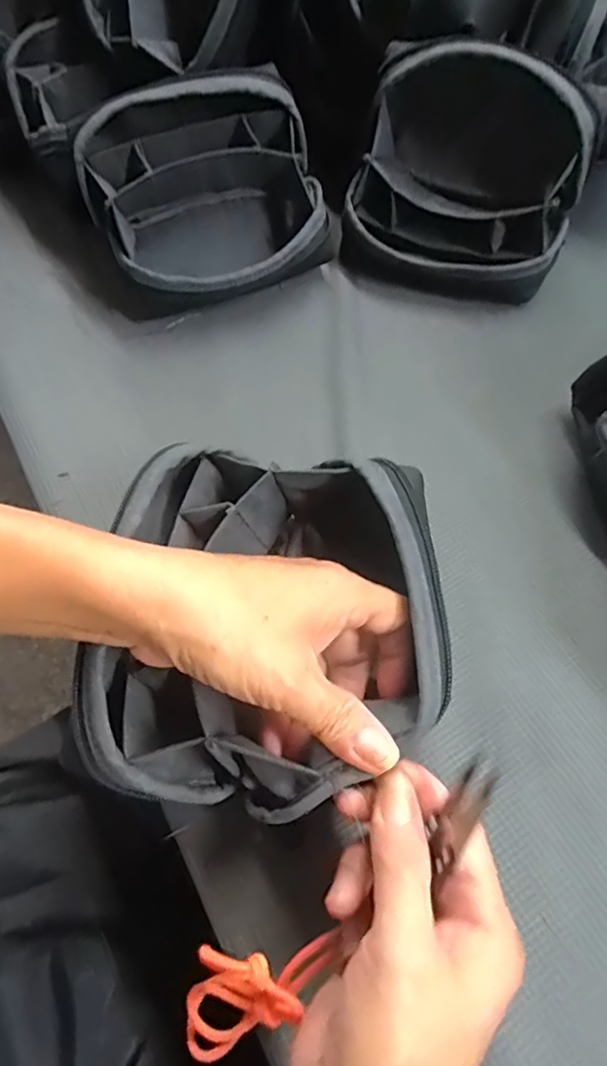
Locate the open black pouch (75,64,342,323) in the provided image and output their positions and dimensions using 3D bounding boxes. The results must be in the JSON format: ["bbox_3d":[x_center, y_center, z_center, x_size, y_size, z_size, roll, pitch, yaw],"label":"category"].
[{"bbox_3d":[-0.063,-0.231,0.412,0.173,0.117,0.108,-20,63,-10],"label":"open black pouch"}]

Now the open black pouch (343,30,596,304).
[{"bbox_3d":[0.113,-0.258,0.415,0.165,0.130,0.093,29,66,16],"label":"open black pouch"}]

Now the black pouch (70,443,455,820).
[{"bbox_3d":[-0.012,0.037,0.256,0.142,0.060,0.158,5,62,4],"label":"black pouch"}]

